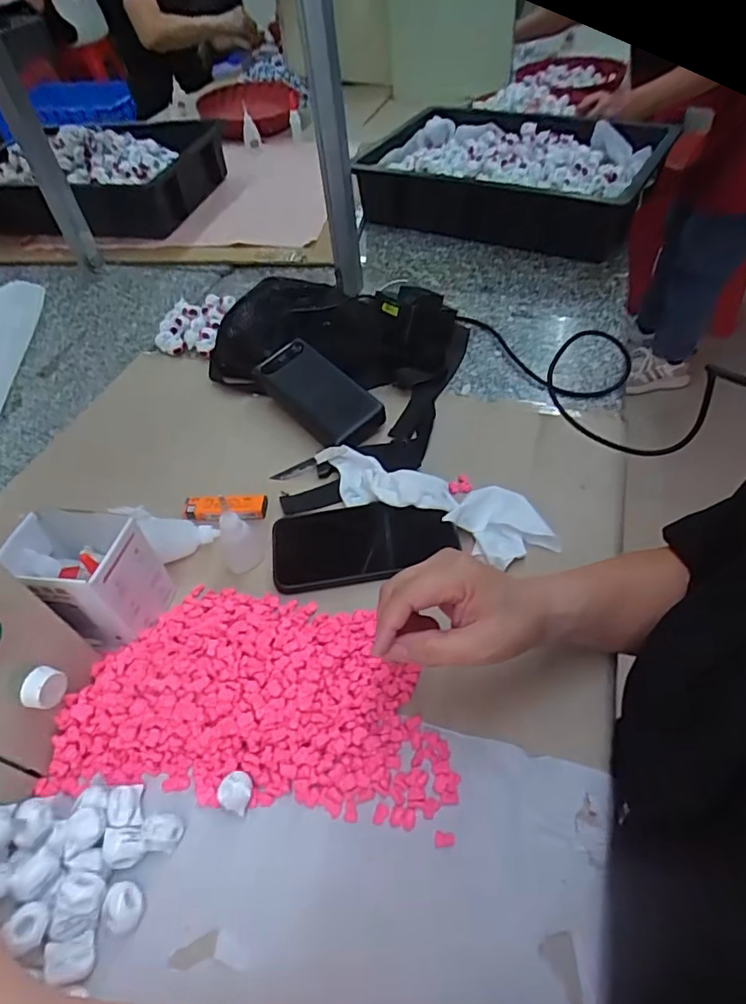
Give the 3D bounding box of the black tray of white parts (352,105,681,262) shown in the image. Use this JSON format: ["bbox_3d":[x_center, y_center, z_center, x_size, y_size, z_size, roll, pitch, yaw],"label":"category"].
[{"bbox_3d":[0.234,-0.543,0.903,0.431,0.100,0.369,22,54,23],"label":"black tray of white parts"}]

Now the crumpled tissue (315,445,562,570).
[{"bbox_3d":[0.051,-0.007,0.503,0.232,0.026,0.068,22,54,23],"label":"crumpled tissue"}]

